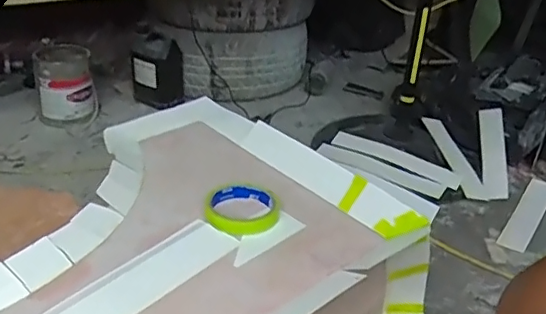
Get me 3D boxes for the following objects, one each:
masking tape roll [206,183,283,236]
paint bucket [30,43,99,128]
[{"bbox_3d":[-0.034,0.059,0.691,0.085,0.018,0.093,2,29,-1],"label":"masking tape roll"},{"bbox_3d":[-0.636,-0.229,1.730,0.165,0.210,0.180,-9,31,-20],"label":"paint bucket"}]

